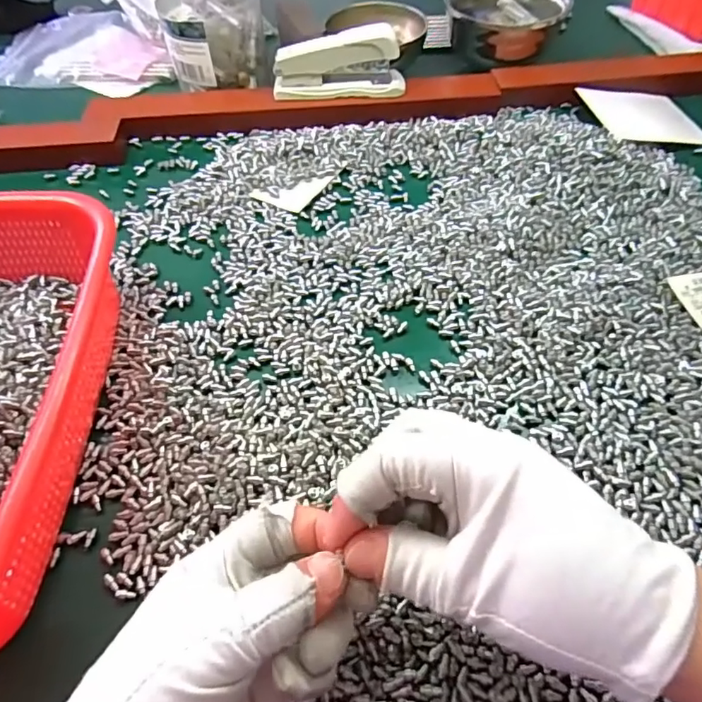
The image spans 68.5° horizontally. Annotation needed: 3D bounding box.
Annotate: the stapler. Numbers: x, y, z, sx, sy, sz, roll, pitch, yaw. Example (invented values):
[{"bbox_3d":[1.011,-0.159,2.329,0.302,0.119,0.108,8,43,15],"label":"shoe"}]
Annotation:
[{"bbox_3d":[-0.012,-0.267,0.487,0.119,0.056,0.028,-2,54,-1],"label":"stapler"}]

